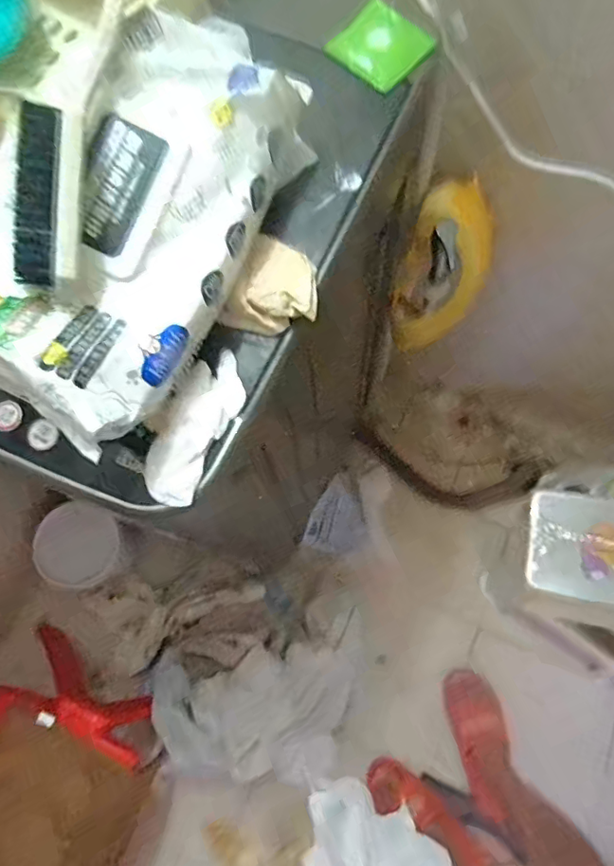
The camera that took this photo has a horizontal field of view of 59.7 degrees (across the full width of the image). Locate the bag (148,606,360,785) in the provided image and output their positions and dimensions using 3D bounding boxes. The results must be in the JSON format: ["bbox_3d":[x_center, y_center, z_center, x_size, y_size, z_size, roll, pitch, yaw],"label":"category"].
[{"bbox_3d":[-0.079,0.504,0.984,0.371,0.139,0.259,-1,73,0],"label":"bag"}]

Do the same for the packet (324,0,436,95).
[{"bbox_3d":[0.057,-0.310,0.426,0.066,0.012,0.069,-42,78,-11],"label":"packet"}]

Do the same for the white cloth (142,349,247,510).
[{"bbox_3d":[-0.080,-0.006,0.374,0.045,0.024,0.107,26,75,8],"label":"white cloth"}]

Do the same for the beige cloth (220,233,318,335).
[{"bbox_3d":[-0.022,-0.105,0.384,0.063,0.019,0.069,15,74,5],"label":"beige cloth"}]

